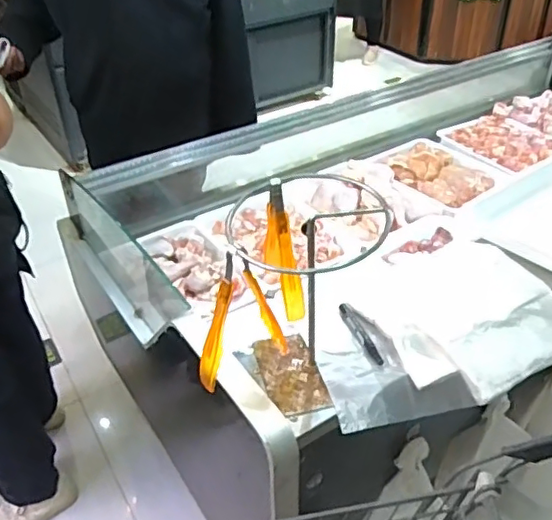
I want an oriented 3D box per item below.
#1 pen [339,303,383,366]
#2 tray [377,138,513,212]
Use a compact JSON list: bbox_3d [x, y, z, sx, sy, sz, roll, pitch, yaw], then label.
[{"bbox_3d":[0.131,0.112,0.913,0.015,0.009,0.133,-13,39,-16],"label":"pen"},{"bbox_3d":[0.491,-0.271,1.811,0.303,0.065,0.352,-27,44,-30],"label":"tray"}]

